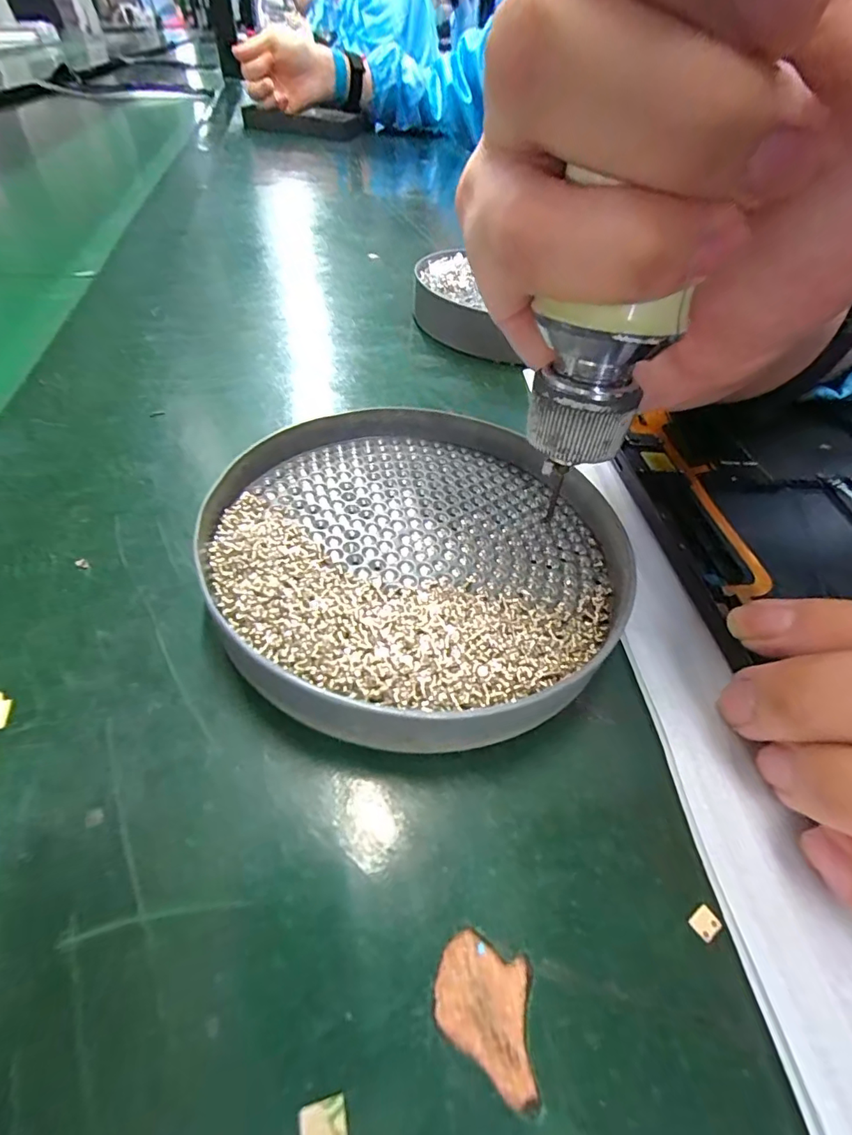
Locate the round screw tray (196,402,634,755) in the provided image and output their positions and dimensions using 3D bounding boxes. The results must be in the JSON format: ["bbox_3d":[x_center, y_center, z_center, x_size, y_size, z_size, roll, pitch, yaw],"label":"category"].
[{"bbox_3d":[-0.001,-0.008,0.140,0.112,0.018,0.115,4,47,-4],"label":"round screw tray"}]

